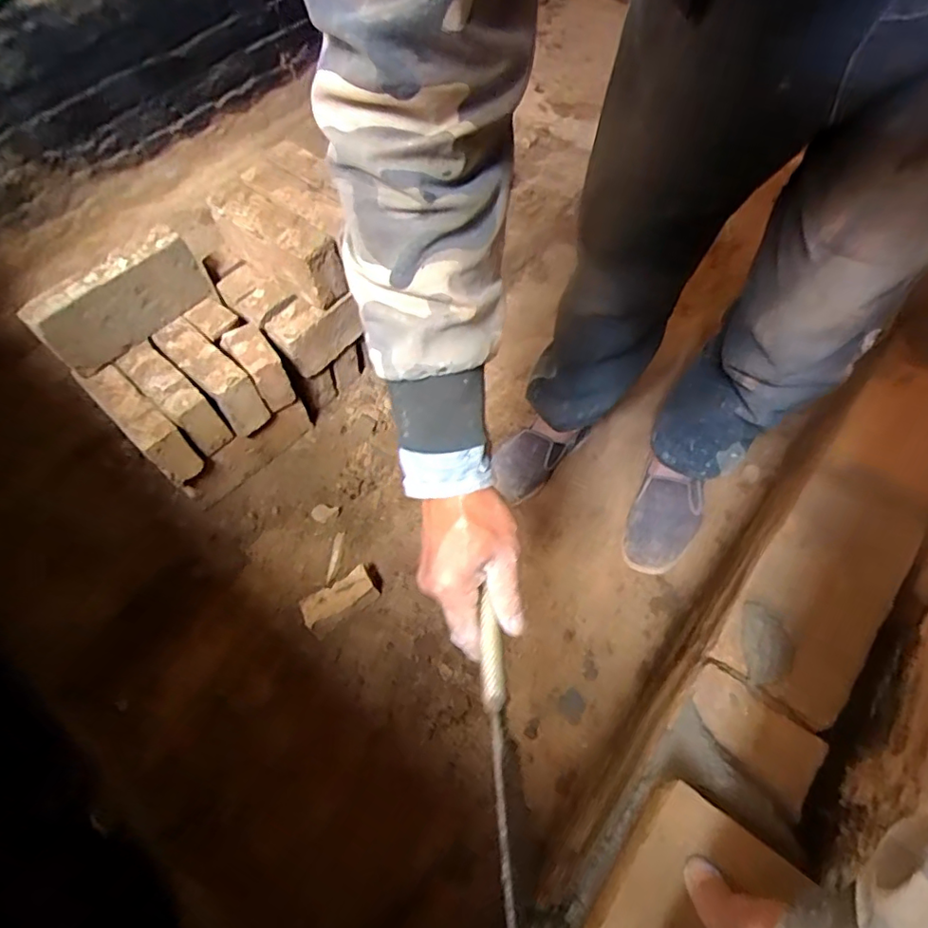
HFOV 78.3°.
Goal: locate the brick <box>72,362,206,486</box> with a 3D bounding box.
[{"bbox_3d":[-0.490,-0.061,0.871,0.195,0.098,0.056,37,68,23],"label":"brick"}]

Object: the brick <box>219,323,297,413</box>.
[{"bbox_3d":[-0.327,-0.155,0.920,0.057,0.100,0.107,-38,63,-17],"label":"brick"}]

